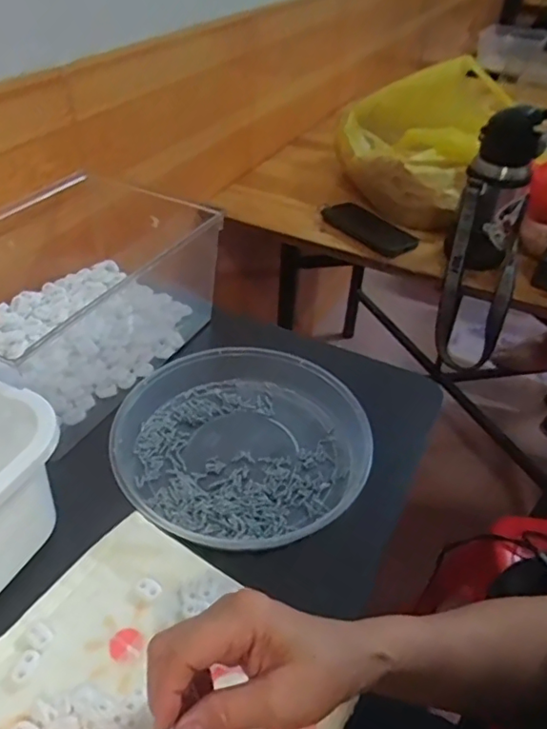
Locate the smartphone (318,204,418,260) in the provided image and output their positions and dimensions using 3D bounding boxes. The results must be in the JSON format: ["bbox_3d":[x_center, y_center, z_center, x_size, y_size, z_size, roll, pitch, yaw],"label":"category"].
[{"bbox_3d":[0.156,-0.225,0.919,0.084,0.014,0.175,-21,47,-25],"label":"smartphone"}]

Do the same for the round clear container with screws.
[{"bbox_3d":[-0.029,0.070,0.530,0.233,0.037,0.213,2,42,-2],"label":"round clear container with screws"}]

